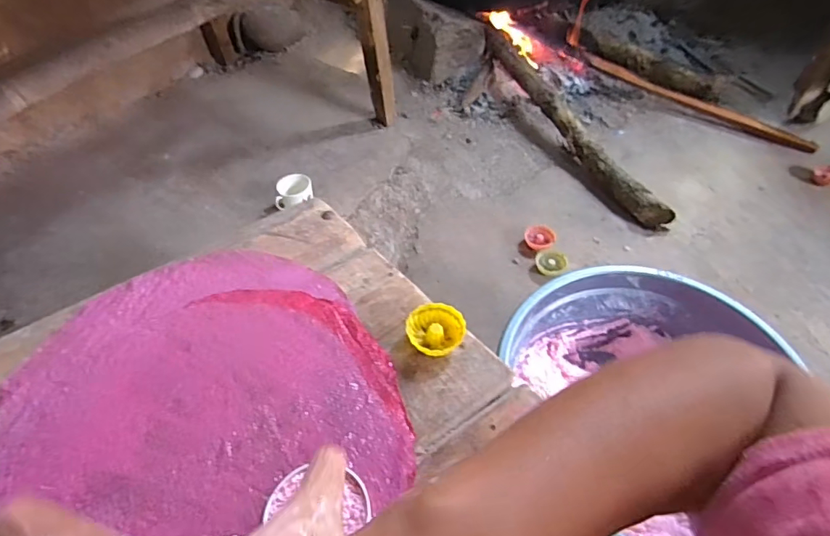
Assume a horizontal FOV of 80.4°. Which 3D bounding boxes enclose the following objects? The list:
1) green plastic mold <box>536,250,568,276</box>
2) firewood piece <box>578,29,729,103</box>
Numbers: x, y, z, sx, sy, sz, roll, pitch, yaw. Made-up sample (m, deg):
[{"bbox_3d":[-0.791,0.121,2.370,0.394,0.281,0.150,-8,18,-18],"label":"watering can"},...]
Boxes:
[{"bbox_3d":[0.278,-0.008,1.004,0.062,0.017,0.061,-1,50,1],"label":"green plastic mold"},{"bbox_3d":[0.663,-0.578,1.404,0.430,0.067,0.061,29,56,23],"label":"firewood piece"}]

